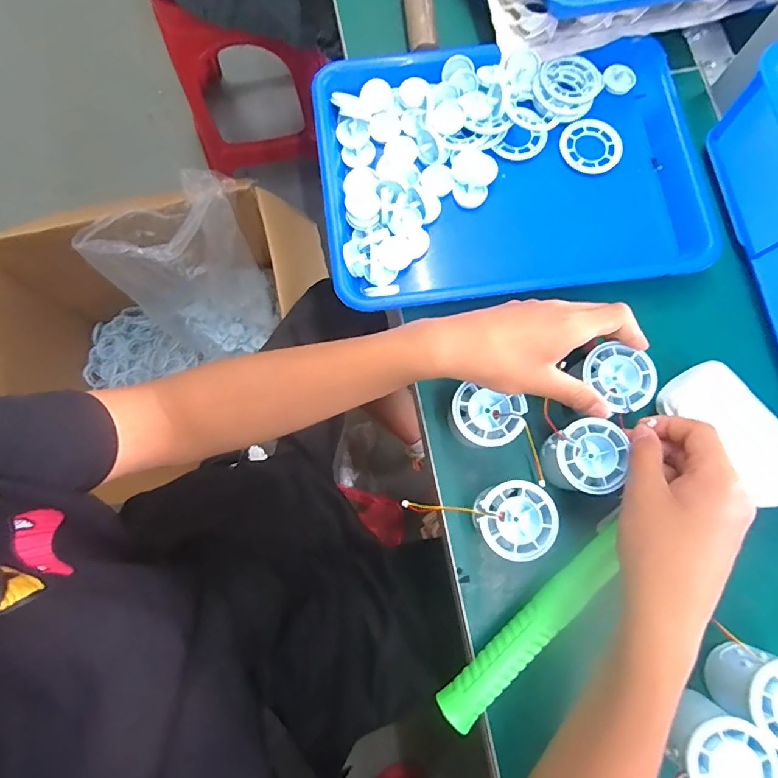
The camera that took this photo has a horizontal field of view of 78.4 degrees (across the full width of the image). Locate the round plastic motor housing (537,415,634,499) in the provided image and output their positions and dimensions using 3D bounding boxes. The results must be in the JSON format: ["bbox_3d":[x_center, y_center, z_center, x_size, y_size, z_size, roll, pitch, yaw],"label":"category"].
[{"bbox_3d":[0.150,0.054,0.372,0.051,0.047,0.053,0,78,0],"label":"round plastic motor housing"}]

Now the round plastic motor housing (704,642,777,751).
[{"bbox_3d":[0.269,0.215,0.337,0.049,0.053,0.056,38,80,7],"label":"round plastic motor housing"}]

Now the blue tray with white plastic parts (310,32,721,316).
[{"bbox_3d":[0.114,-0.204,0.443,0.350,0.031,0.247,-7,78,-2],"label":"blue tray with white plastic parts"}]

